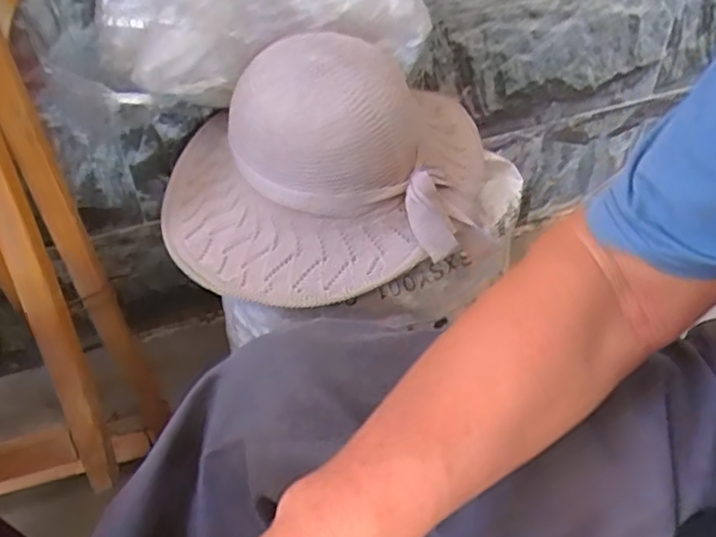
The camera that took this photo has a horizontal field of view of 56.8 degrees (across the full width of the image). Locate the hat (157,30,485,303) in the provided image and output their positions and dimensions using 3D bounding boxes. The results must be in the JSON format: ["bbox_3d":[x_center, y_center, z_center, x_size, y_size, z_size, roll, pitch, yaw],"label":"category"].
[{"bbox_3d":[-0.039,-0.118,0.613,0.318,0.164,0.262,-3,43,0],"label":"hat"}]

